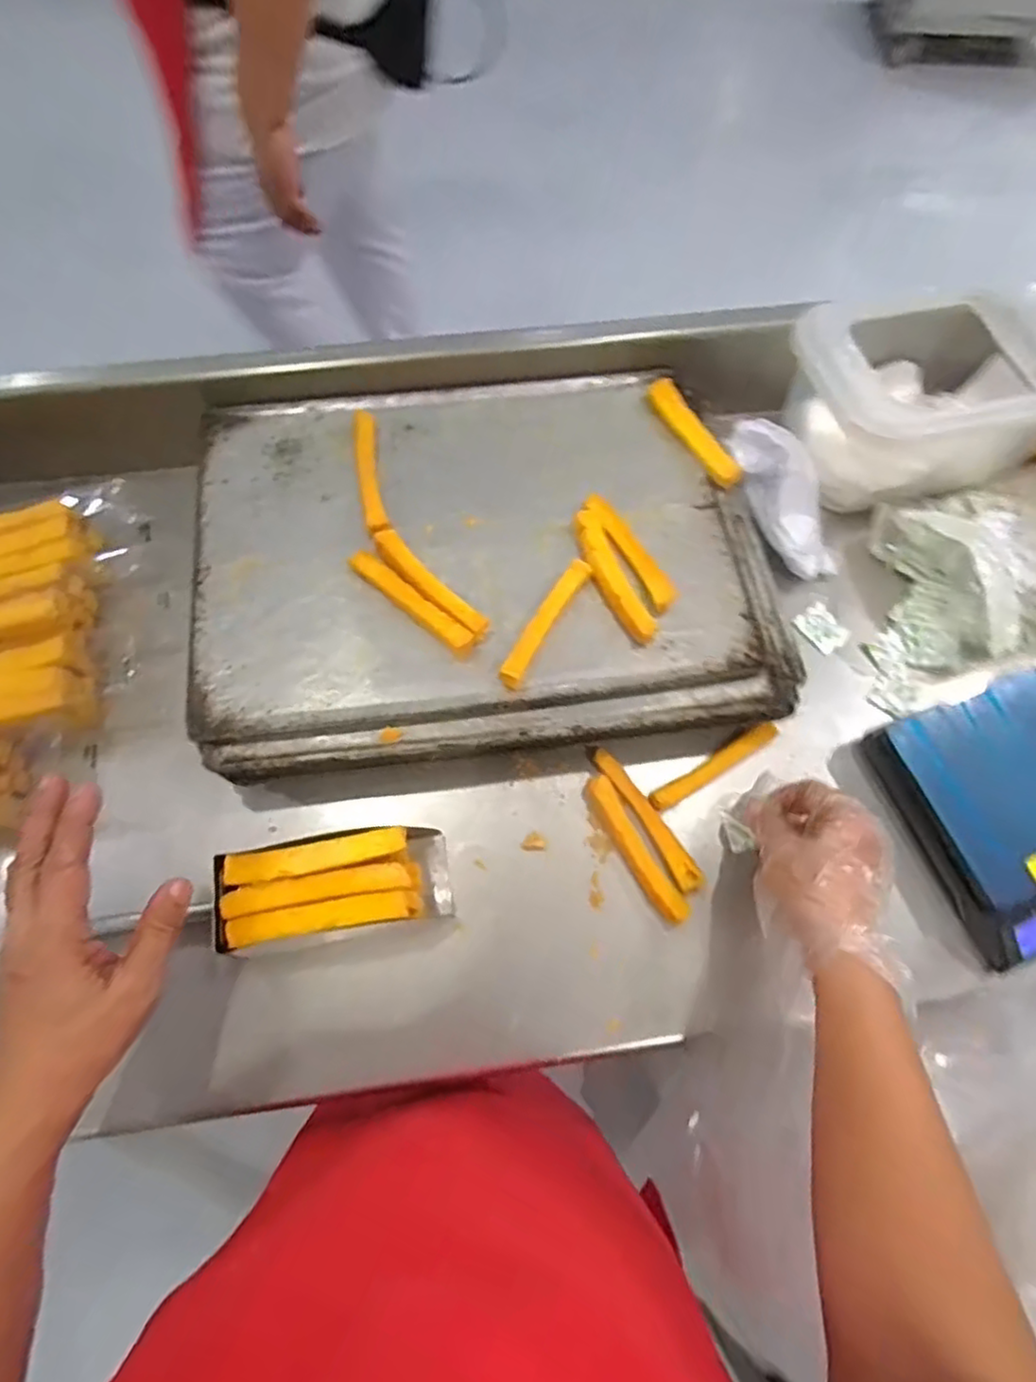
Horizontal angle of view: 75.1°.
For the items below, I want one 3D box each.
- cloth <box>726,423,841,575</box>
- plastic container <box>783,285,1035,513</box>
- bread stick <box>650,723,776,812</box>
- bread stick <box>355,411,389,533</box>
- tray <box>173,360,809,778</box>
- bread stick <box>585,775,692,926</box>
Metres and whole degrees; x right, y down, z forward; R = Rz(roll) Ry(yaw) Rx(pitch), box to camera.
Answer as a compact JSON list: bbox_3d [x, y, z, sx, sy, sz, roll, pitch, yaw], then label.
[{"bbox_3d":[0.252,-0.181,0.626,0.074,0.041,0.159,-20,87,-9],"label":"cloth"},{"bbox_3d":[0.373,-0.282,0.635,0.232,0.130,0.157,-10,68,-5],"label":"plastic container"},{"bbox_3d":[0.161,0.063,0.554,0.119,0.015,0.020,-31,71,-13],"label":"bread stick"},{"bbox_3d":[-0.130,-0.194,0.595,0.019,0.016,0.127,-9,68,-4],"label":"bread stick"},{"bbox_3d":[-0.029,-0.127,0.582,0.468,0.034,0.357,-6,68,-3],"label":"tray"},{"bbox_3d":[0.092,0.125,0.536,0.021,0.021,0.126,-29,71,-12],"label":"bread stick"}]

